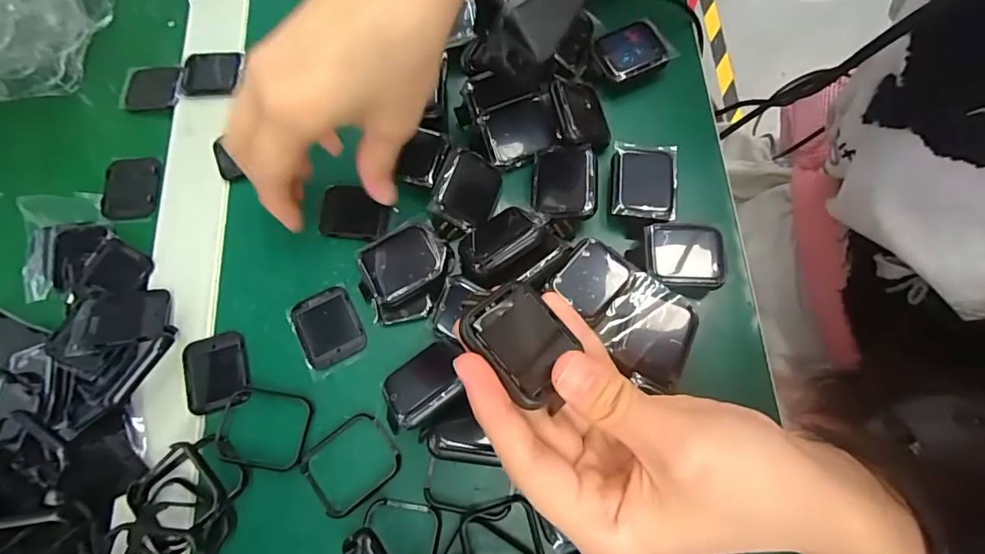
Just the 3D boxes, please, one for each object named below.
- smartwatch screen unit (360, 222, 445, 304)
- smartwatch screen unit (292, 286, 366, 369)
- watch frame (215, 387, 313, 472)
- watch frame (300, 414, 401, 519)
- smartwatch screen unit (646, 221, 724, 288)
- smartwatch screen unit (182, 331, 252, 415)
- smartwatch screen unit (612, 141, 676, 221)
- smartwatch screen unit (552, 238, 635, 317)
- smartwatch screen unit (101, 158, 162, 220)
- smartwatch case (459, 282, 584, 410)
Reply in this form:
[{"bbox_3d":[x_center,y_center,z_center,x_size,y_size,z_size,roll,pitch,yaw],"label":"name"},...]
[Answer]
[{"bbox_3d":[-0.048,-0.009,0.253,0.042,0.004,0.034,-30,75,-9],"label":"smartwatch screen unit"},{"bbox_3d":[-0.090,0.027,0.259,0.033,0.004,0.040,-26,74,-6],"label":"smartwatch screen unit"},{"bbox_3d":[-0.118,0.077,0.242,0.047,0.004,0.038,9,73,4],"label":"watch frame"},{"bbox_3d":[-0.071,0.093,0.237,0.045,0.004,0.037,-37,76,-9],"label":"watch frame"},{"bbox_3d":[0.104,-0.011,0.258,0.042,0.013,0.035,5,73,3],"label":"smartwatch screen unit"},{"bbox_3d":[-0.148,0.051,0.253,0.033,0.004,0.039,-19,74,-4],"label":"smartwatch screen unit"},{"bbox_3d":[0.086,-0.054,0.270,0.036,0.014,0.043,7,73,4],"label":"smartwatch screen unit"},{"bbox_3d":[0.052,0.000,0.249,0.031,0.004,0.036,42,78,13],"label":"smartwatch screen unit"},{"bbox_3d":[-0.224,-0.055,0.294,0.035,0.004,0.039,0,73,1],"label":"smartwatch screen unit"},{"bbox_3d":[0.010,0.025,0.176,0.033,0.011,0.042,-29,75,-31],"label":"smartwatch case"}]

